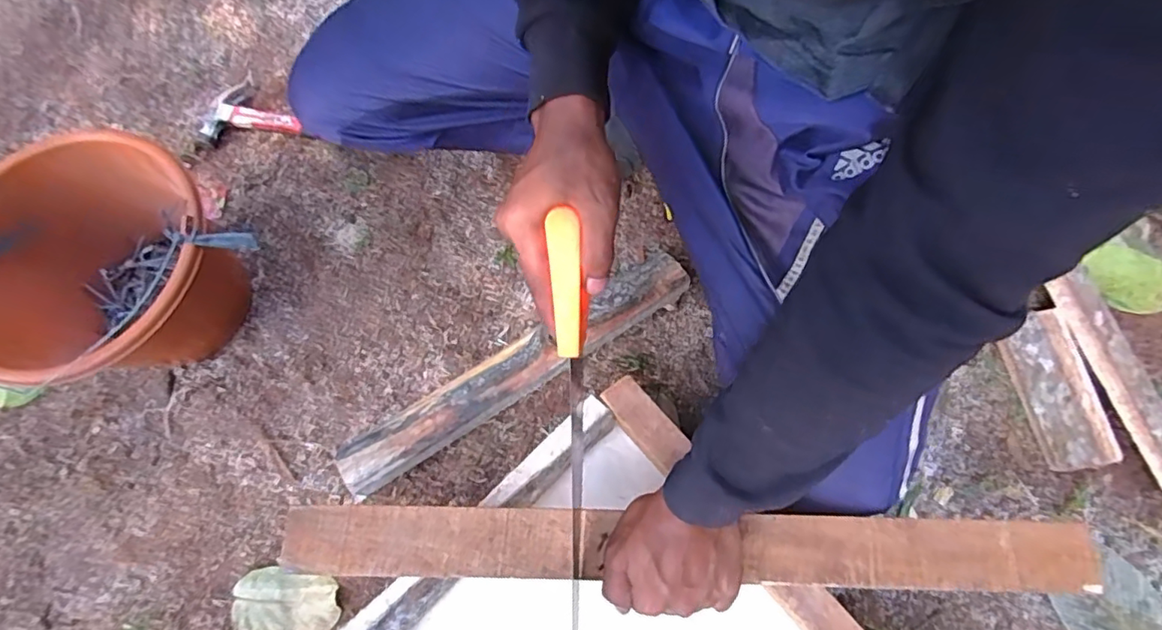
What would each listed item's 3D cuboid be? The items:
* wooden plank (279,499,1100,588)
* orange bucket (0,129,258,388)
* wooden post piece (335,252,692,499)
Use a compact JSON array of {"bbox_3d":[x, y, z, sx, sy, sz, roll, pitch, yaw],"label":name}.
[{"bbox_3d":[0.082,0.194,0.474,0.663,0.012,0.054,2,73,2],"label":"wooden plank"},{"bbox_3d":[-0.484,-0.040,0.604,0.247,0.175,0.244,39,77,11],"label":"orange bucket"},{"bbox_3d":[-0.066,0.055,0.633,0.431,0.041,0.066,-32,76,-9],"label":"wooden post piece"}]

